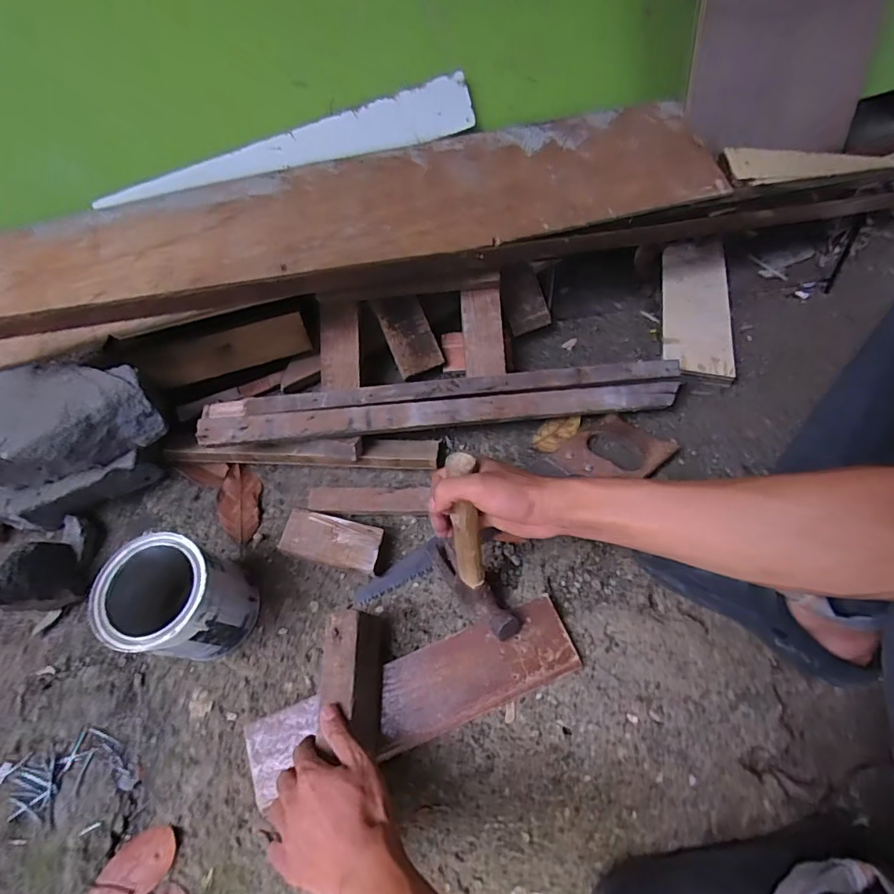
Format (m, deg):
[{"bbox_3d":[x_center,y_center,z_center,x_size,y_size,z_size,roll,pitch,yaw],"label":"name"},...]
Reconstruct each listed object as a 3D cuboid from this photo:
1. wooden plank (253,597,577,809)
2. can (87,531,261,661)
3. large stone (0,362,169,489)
[{"bbox_3d":[-0.034,0.264,0.521,0.348,0.018,0.083,-21,63,-8],"label":"wooden plank"},{"bbox_3d":[-0.276,0.163,0.519,0.113,0.131,0.105,-1,63,3],"label":"can"},{"bbox_3d":[-0.437,-0.035,0.571,0.191,0.073,0.122,-13,63,-6],"label":"large stone"}]

